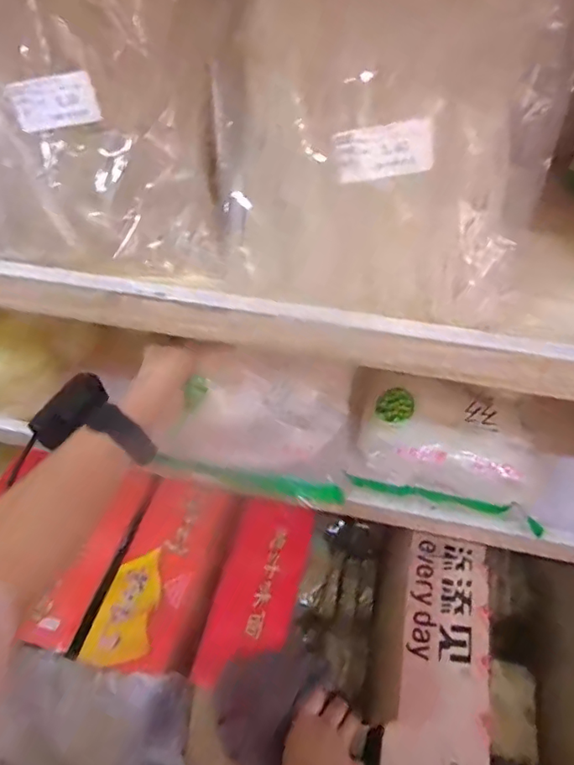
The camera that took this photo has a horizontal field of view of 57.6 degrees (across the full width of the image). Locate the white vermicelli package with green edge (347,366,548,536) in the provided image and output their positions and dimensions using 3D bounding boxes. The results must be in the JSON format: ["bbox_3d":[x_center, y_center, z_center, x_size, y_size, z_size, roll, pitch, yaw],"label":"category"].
[{"bbox_3d":[0.181,0.062,0.584,0.207,0.058,0.135,12,52,9],"label":"white vermicelli package with green edge"}]

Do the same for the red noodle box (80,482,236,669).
[{"bbox_3d":[-0.160,0.241,0.672,0.109,0.040,0.242,11,51,9],"label":"red noodle box"}]

